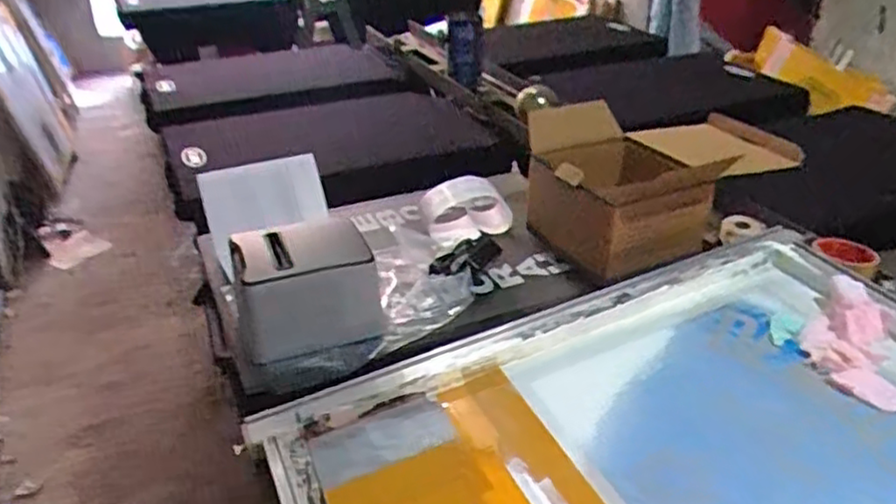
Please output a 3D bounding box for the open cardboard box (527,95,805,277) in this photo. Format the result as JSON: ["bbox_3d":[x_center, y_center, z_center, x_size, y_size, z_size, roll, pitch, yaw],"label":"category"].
[{"bbox_3d":[0.318,-0.103,1.093,0.333,0.196,0.254,-14,33,-21],"label":"open cardboard box"}]

